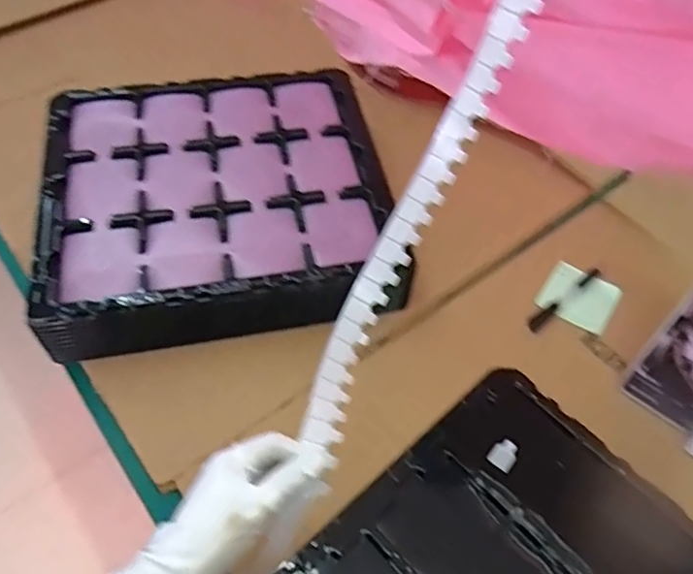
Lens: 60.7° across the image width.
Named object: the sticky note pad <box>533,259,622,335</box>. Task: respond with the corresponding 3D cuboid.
[{"bbox_3d":[0.267,0.012,0.681,0.079,0.010,0.071,31,58,17],"label":"sticky note pad"}]

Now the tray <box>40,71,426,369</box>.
[{"bbox_3d":[-0.142,-0.094,0.679,0.362,0.078,0.359,-5,55,-8],"label":"tray"}]

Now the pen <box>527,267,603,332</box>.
[{"bbox_3d":[0.249,0.013,0.676,0.116,0.015,0.013,-33,63,-24],"label":"pen"}]

